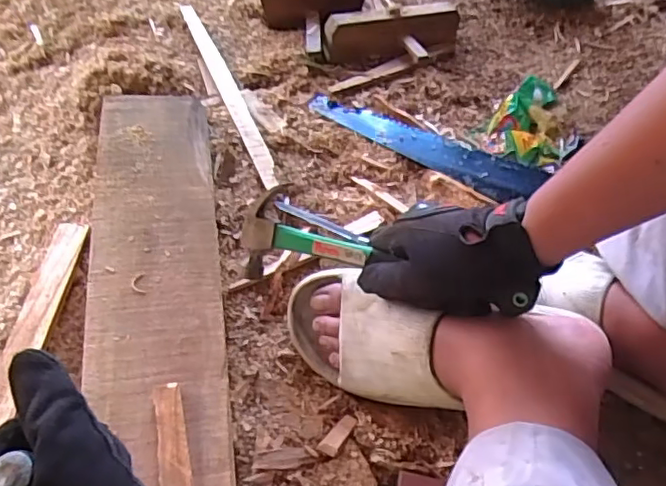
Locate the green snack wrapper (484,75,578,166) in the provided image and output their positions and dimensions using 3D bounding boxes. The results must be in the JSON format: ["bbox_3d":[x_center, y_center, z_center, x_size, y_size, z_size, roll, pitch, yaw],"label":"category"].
[{"bbox_3d":[0.265,-0.162,0.779,0.106,0.021,0.140,18,57,8],"label":"green snack wrapper"}]

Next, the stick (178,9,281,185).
[{"bbox_3d":[-0.138,-0.201,0.773,0.024,0.015,0.353,-20,60,-15],"label":"stick"}]

